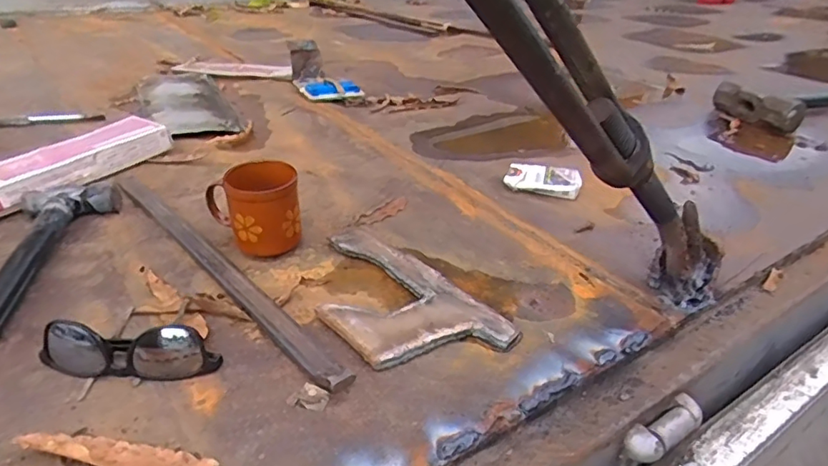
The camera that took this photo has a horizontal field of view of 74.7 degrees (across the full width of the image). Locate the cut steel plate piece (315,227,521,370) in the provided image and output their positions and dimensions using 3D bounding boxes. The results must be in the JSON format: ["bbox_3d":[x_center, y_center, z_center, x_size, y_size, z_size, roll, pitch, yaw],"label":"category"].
[{"bbox_3d":[-0.028,0.060,0.537,0.137,0.013,0.240,-21,37,-33],"label":"cut steel plate piece"}]

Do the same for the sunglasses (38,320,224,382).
[{"bbox_3d":[-0.233,0.090,0.448,0.144,0.036,0.053,0,30,-3],"label":"sunglasses"}]

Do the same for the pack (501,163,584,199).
[{"bbox_3d":[0.184,-0.078,0.776,0.103,0.027,0.059,10,31,14],"label":"pack"}]

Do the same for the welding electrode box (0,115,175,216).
[{"bbox_3d":[-0.489,-0.084,0.730,0.107,0.051,0.337,16,33,24],"label":"welding electrode box"}]

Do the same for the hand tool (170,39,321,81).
[{"bbox_3d":[-0.392,-0.417,1.286,0.361,0.075,0.119,10,31,14],"label":"hand tool"}]

